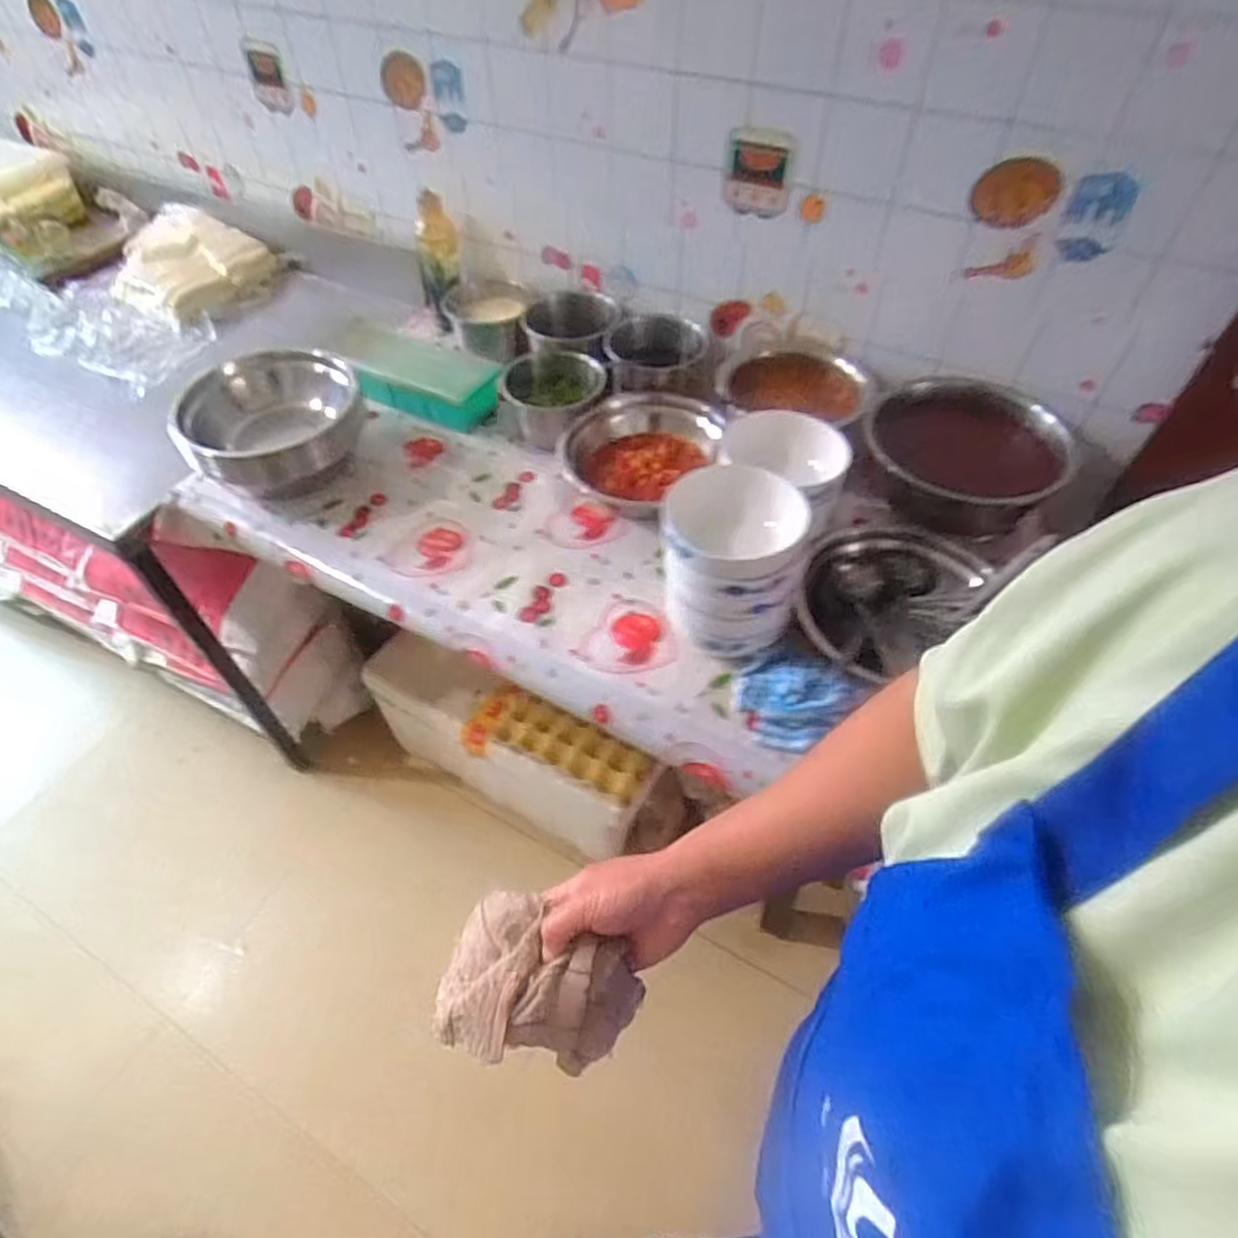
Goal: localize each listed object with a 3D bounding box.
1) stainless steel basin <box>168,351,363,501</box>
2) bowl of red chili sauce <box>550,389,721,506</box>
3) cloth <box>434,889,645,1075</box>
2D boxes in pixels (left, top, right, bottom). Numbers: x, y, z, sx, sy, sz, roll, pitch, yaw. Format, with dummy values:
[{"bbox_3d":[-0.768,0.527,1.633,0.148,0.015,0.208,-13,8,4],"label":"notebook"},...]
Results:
[{"bbox_3d":[-0.484,-0.274,0.999,0.239,0.150,0.188,-21,54,-15],"label":"stainless steel basin"},{"bbox_3d":[0.022,-0.234,1.007,0.210,0.093,0.194,0,52,0],"label":"bowl of red chili sauce"},{"bbox_3d":[-0.052,0.252,0.482,0.126,0.070,0.097,15,53,12],"label":"cloth"}]

